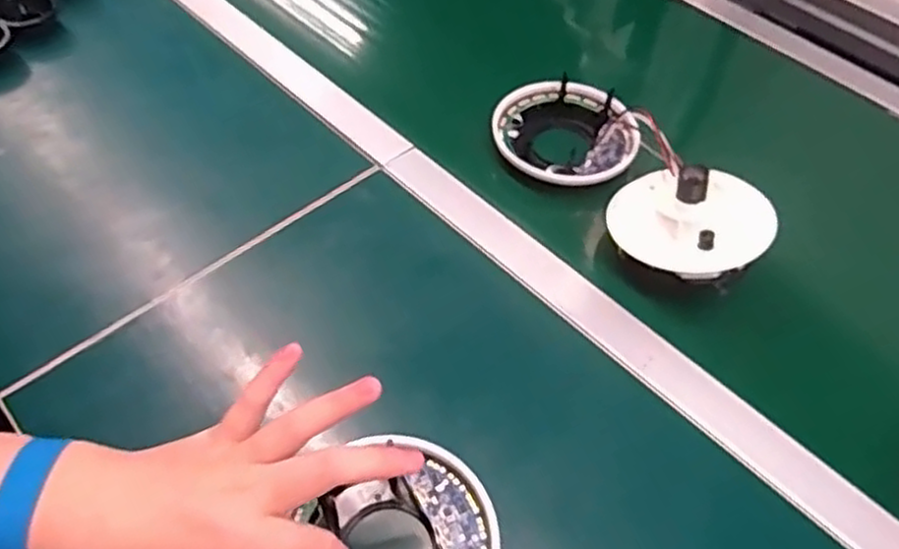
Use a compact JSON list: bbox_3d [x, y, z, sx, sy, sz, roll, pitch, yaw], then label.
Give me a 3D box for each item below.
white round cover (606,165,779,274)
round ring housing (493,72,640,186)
[{"bbox_3d":[0.185,-0.050,0.578,0.128,0.048,0.101,9,57,31],"label":"white round cover"},{"bbox_3d":[0.110,-0.132,0.692,0.130,0.035,0.123,1,55,-1],"label":"round ring housing"}]

